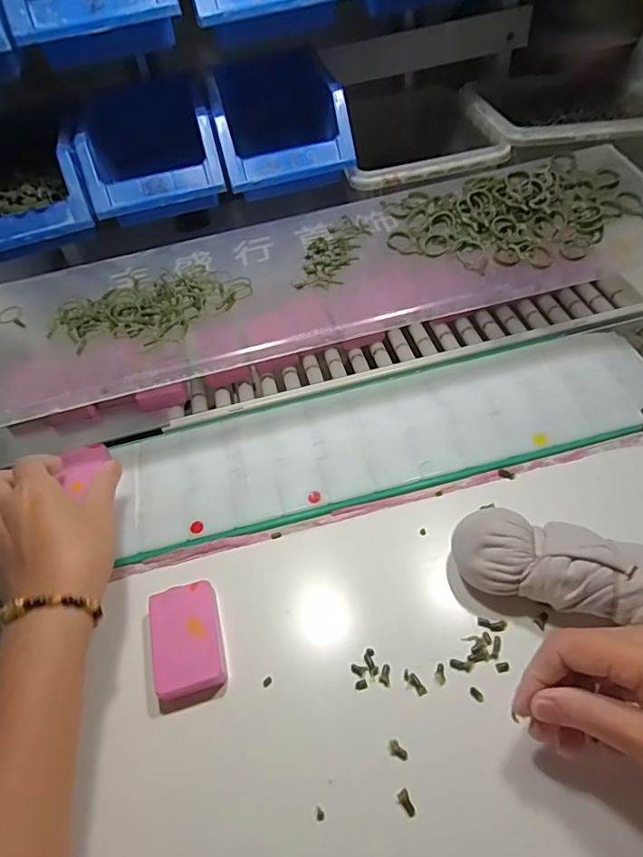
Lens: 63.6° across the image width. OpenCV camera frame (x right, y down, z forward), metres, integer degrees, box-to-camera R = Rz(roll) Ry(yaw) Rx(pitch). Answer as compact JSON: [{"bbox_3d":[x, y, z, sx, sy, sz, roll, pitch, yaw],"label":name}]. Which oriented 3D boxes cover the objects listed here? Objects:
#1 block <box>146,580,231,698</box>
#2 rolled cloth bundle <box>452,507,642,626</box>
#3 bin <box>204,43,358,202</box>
[{"bbox_3d":[-0.091,0.143,0.352,0.044,0.020,0.069,-17,51,-5],"label":"block"},{"bbox_3d":[0.183,0.098,0.325,0.193,0.063,0.050,15,55,19],"label":"rolled cloth bundle"},{"bbox_3d":[-0.048,-0.311,0.546,0.121,0.092,0.188,-13,52,-5],"label":"bin"}]

